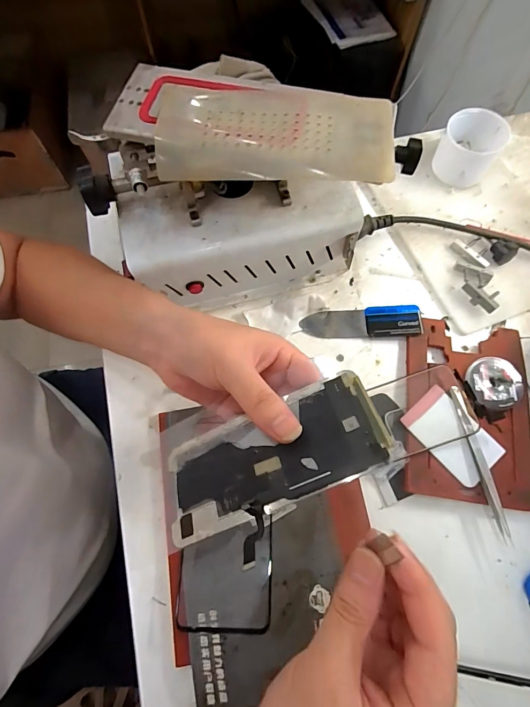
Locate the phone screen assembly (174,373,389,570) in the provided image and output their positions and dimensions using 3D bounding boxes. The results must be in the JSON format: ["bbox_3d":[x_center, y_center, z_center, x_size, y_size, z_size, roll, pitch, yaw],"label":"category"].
[{"bbox_3d":[0.003,0.063,0.218,0.133,0.004,0.070,-27,48,8],"label":"phone screen assembly"}]

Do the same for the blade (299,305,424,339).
[{"bbox_3d":[0.097,-0.032,0.375,0.118,0.014,0.032,1,70,0],"label":"blade"}]

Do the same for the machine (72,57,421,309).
[{"bbox_3d":[-0.024,-0.141,0.331,0.246,0.151,0.132,-9,71,-4],"label":"machine"}]

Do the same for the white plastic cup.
[{"bbox_3d":[0.231,-0.233,0.419,0.062,0.056,0.060,0,70,0],"label":"white plastic cup"}]

